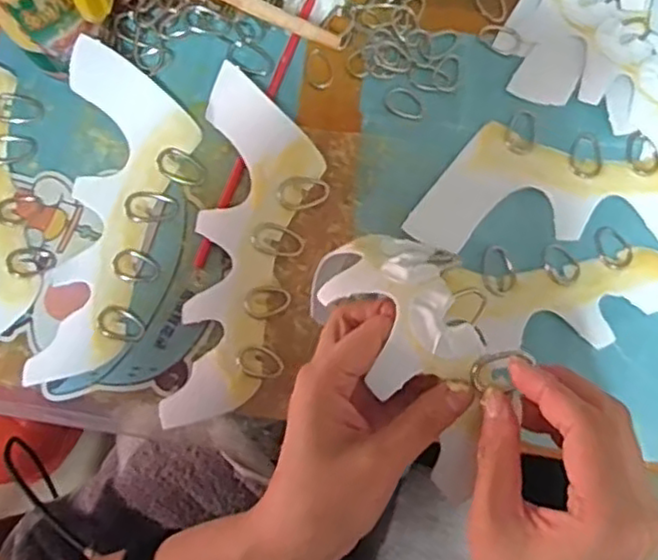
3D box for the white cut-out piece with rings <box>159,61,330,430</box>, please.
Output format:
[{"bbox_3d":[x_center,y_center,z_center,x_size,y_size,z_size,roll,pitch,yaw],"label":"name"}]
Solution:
[{"bbox_3d":[-0.051,-0.022,0.441,0.078,0.015,0.227,6,78,3],"label":"white cut-out piece with rings"}]

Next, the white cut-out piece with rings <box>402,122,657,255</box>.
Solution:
[{"bbox_3d":[0.171,-0.058,0.443,0.231,0.012,0.082,2,78,2],"label":"white cut-out piece with rings"}]

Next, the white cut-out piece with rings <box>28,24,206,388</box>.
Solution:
[{"bbox_3d":[-0.137,-0.043,0.441,0.085,0.026,0.215,5,78,3],"label":"white cut-out piece with rings"}]

